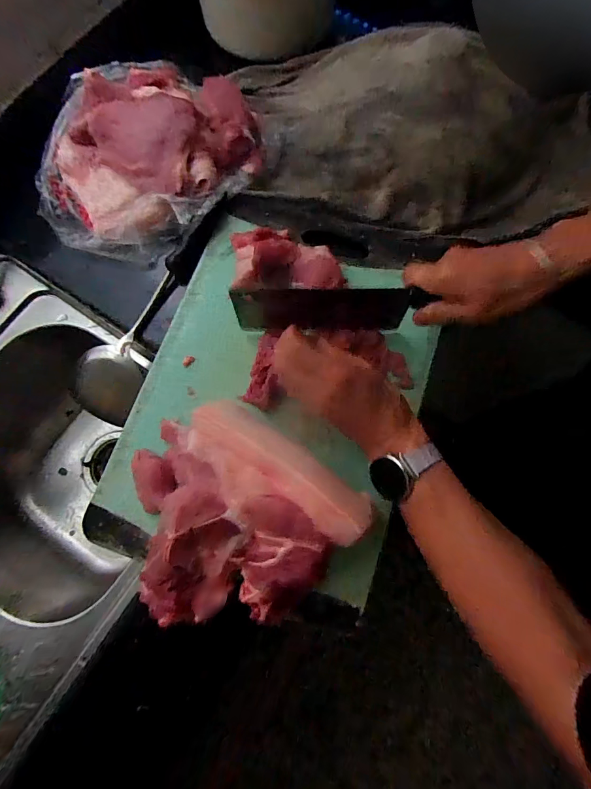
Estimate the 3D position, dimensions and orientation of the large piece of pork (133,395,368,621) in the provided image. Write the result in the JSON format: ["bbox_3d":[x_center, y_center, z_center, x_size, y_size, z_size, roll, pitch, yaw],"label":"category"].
[{"bbox_3d":[-0.067,0.104,0.336,0.199,0.096,0.182,0,75,1],"label":"large piece of pork"}]

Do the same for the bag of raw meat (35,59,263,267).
[{"bbox_3d":[-0.184,-0.304,0.451,0.238,0.077,0.292,43,80,11],"label":"bag of raw meat"}]

